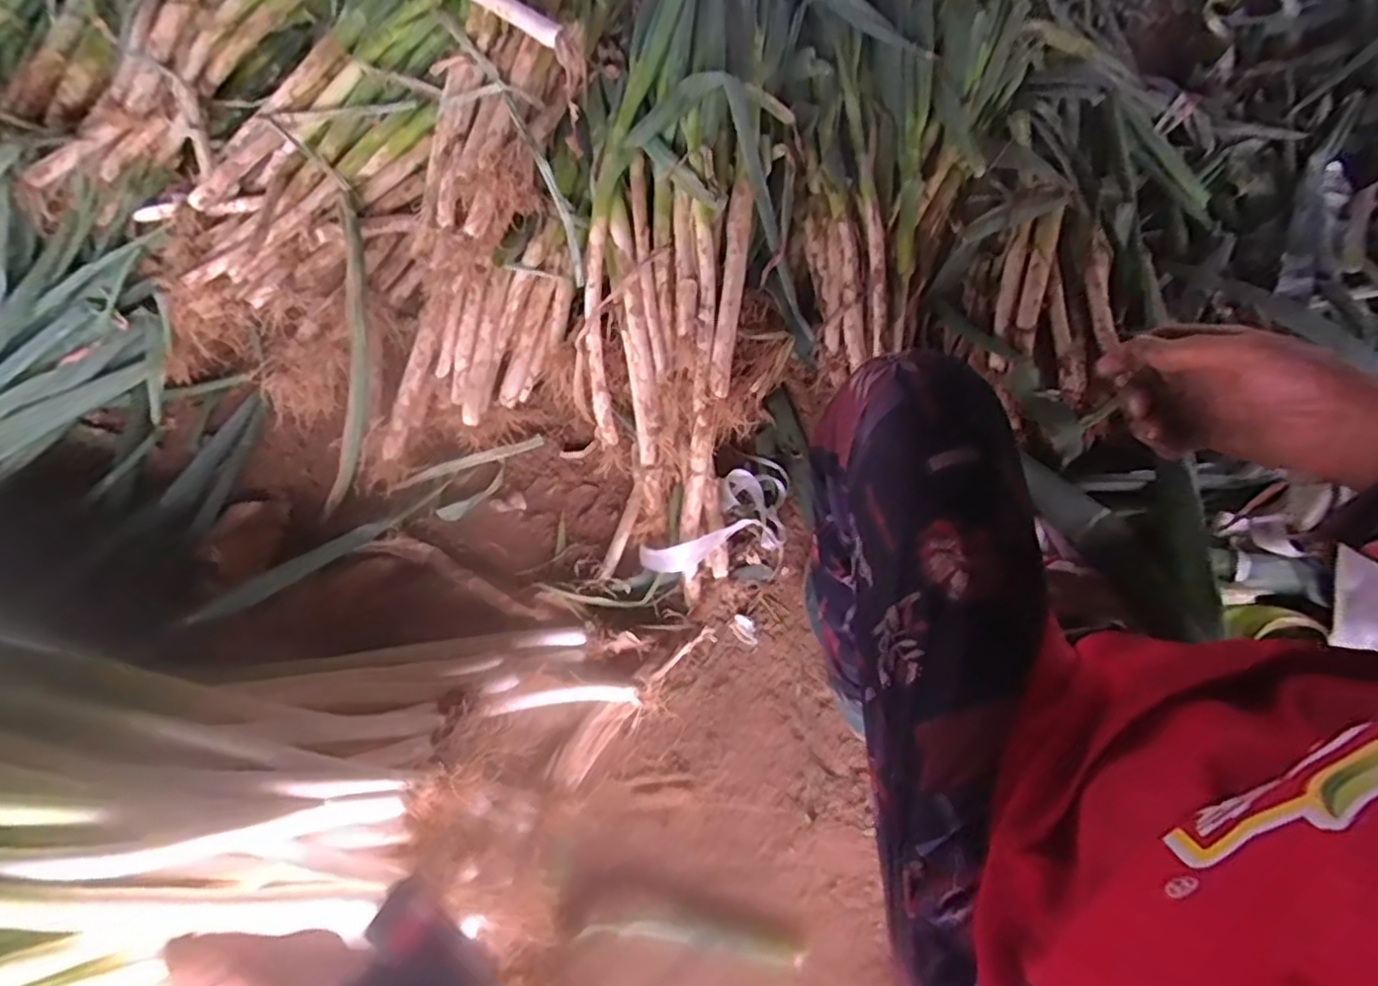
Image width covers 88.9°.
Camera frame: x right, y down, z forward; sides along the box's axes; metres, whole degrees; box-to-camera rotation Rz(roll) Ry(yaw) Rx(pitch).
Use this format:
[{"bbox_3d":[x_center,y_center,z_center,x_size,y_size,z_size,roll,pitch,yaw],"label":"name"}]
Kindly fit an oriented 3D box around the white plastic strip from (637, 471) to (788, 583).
[{"bbox_3d":[0.049,0.046,0.894,0.207,0.030,0.113,-42,69,-16],"label":"white plastic strip"}]

